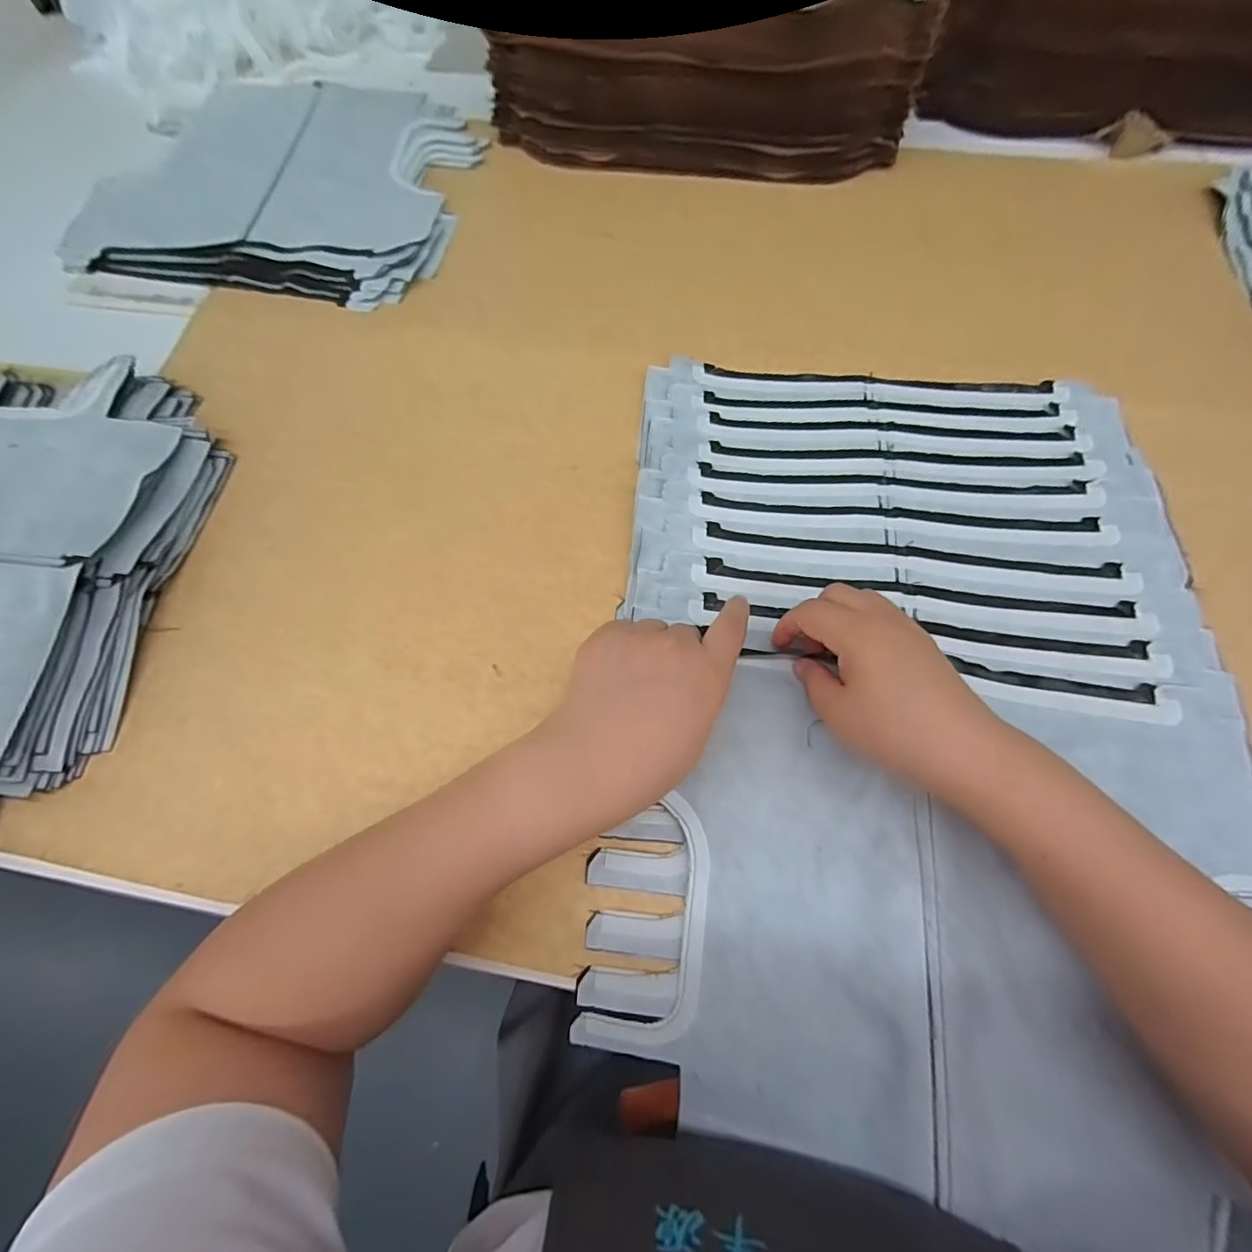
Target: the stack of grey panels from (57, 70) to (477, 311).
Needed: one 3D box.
[{"bbox_3d":[-0.345,-0.468,0.566,0.370,0.020,0.330,10,69,7],"label":"stack of grey panels"}]

